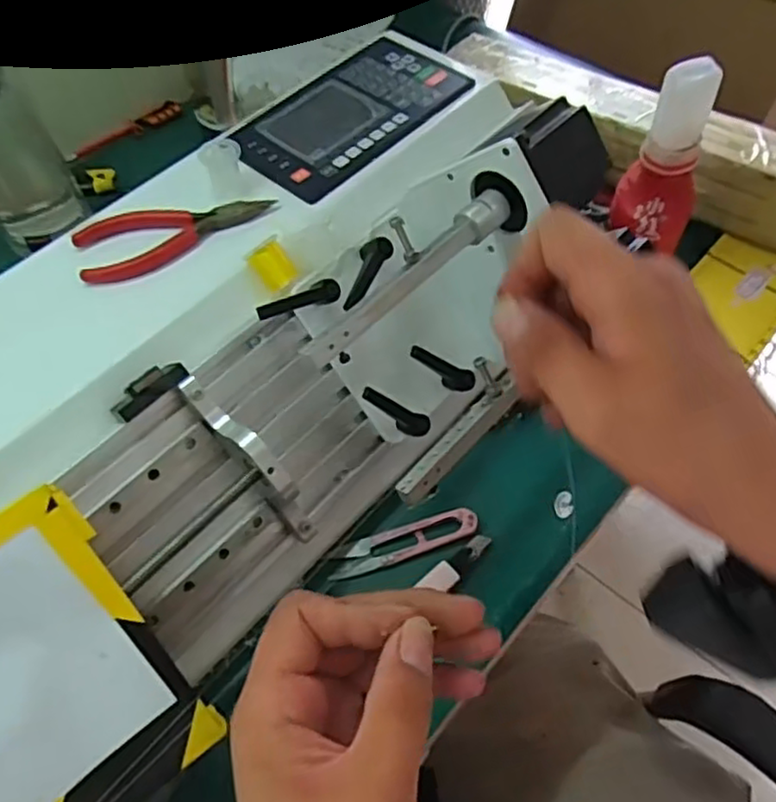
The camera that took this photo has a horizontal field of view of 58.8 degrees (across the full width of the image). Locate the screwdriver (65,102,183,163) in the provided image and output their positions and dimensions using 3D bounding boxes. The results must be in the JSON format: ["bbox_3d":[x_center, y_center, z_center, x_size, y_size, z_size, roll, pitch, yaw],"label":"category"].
[{"bbox_3d":[-0.269,-0.274,0.701,0.124,0.021,0.016,-34,62,-18],"label":"screwdriver"}]

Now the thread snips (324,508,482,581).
[{"bbox_3d":[0.010,0.091,0.450,0.098,0.011,0.025,-17,58,-9],"label":"thread snips"}]

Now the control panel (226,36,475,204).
[{"bbox_3d":[-0.027,-0.209,0.494,0.098,0.006,0.173,37,65,23],"label":"control panel"}]

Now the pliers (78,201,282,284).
[{"bbox_3d":[-0.131,-0.103,0.426,0.119,0.013,0.045,-14,58,-7],"label":"pliers"}]

